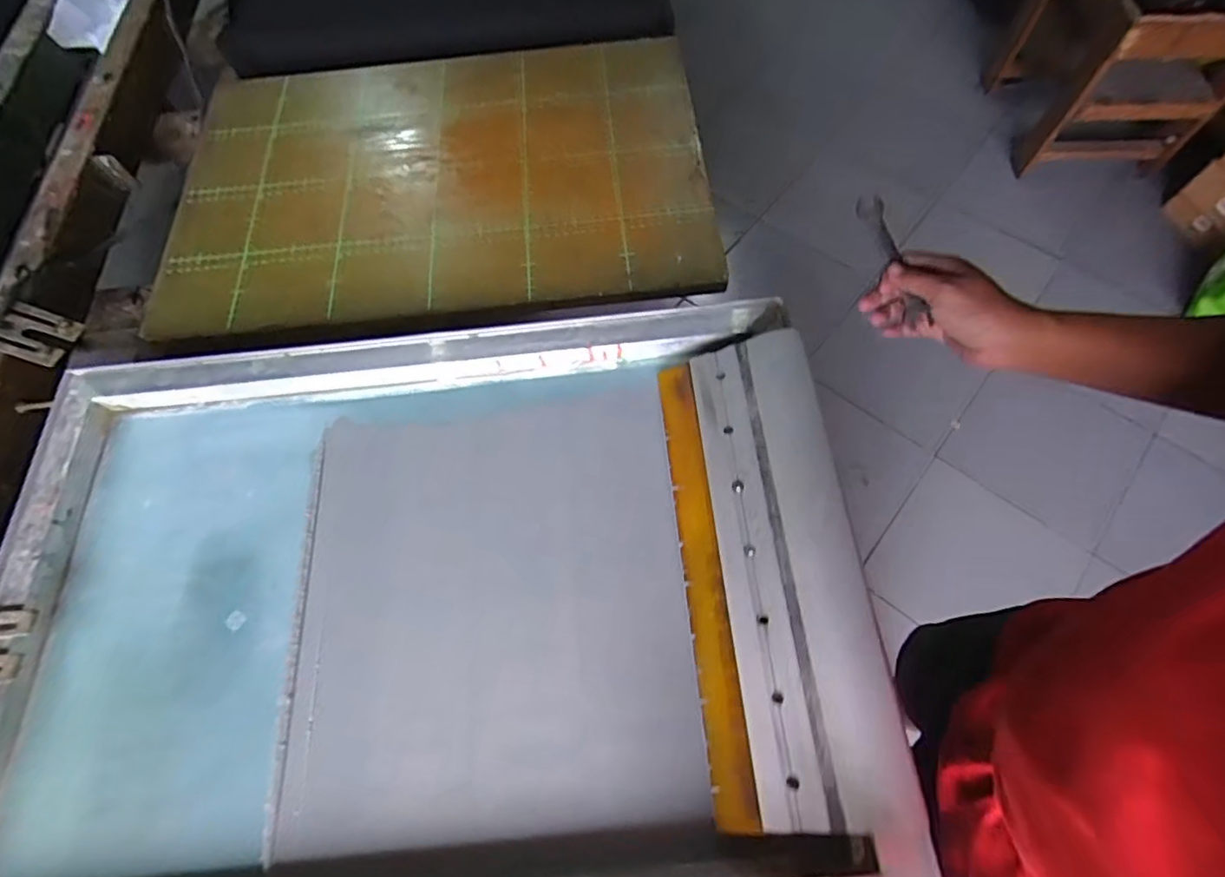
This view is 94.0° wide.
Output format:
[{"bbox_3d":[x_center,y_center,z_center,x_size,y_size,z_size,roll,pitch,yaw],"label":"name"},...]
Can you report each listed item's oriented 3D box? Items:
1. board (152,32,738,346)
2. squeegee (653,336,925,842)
[{"bbox_3d":[-0.198,-0.310,0.664,0.597,0.030,0.387,-5,66,0],"label":"board"},{"bbox_3d":[0.116,0.086,0.434,0.127,0.030,0.345,-16,63,23],"label":"squeegee"}]

